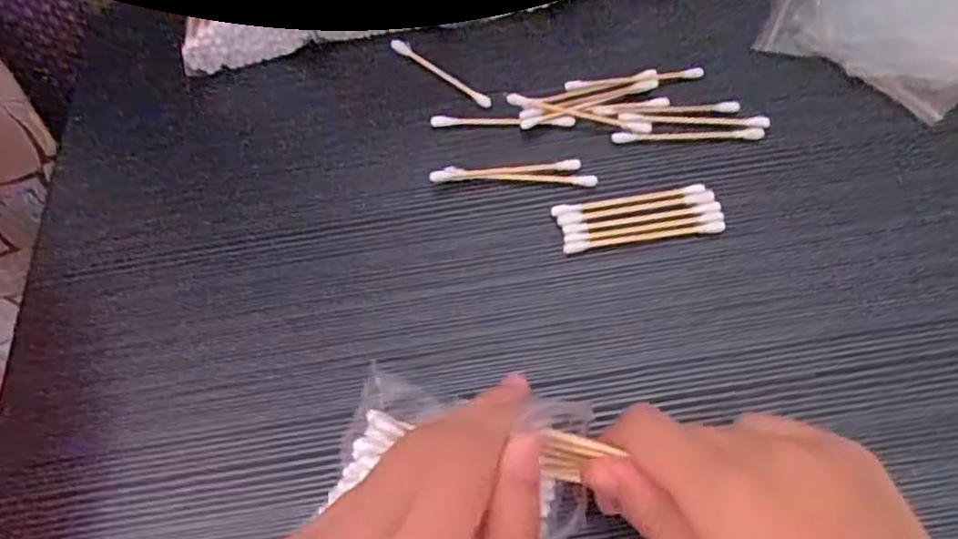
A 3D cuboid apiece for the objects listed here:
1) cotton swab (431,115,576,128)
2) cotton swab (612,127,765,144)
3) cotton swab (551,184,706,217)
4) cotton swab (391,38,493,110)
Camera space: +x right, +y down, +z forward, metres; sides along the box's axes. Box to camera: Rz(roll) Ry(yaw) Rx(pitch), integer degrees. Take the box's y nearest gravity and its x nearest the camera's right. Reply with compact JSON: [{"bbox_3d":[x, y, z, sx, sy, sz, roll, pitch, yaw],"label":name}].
[{"bbox_3d":[0.011,-0.072,0.335,0.069,0.006,0.006,3,61,6],"label":"cotton swab"},{"bbox_3d":[0.098,-0.063,0.325,0.068,0.005,0.006,0,60,4],"label":"cotton swab"},{"bbox_3d":[0.067,-0.030,0.309,0.068,0.006,0.004,-8,60,-1],"label":"cotton swab"},{"bbox_3d":[-0.019,-0.101,0.355,0.065,0.004,0.006,39,70,22],"label":"cotton swab"}]

